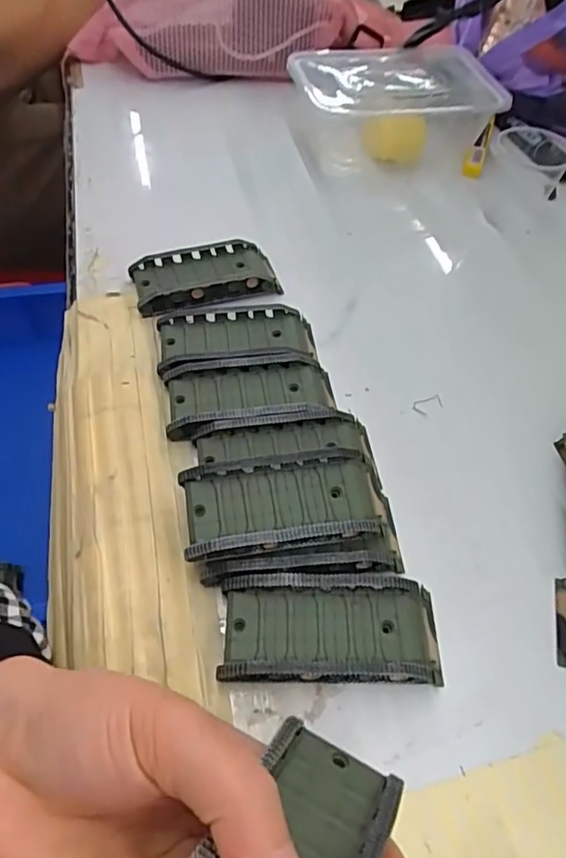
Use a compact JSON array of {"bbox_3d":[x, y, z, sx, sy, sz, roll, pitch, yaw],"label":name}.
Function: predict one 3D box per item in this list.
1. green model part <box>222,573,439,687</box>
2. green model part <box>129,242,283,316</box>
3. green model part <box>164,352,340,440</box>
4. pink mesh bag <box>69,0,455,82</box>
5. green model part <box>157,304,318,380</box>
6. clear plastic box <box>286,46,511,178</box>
[{"bbox_3d":[0.023,0.090,0.262,0.096,0.020,0.045,2,54,-3],"label":"green model part"},{"bbox_3d":[-0.053,-0.104,0.398,0.095,0.016,0.046,-13,56,-14],"label":"green model part"},{"bbox_3d":[-0.018,-0.022,0.339,0.097,0.017,0.043,-6,54,-9],"label":"green model part"},{"bbox_3d":[-0.022,-0.412,0.578,0.347,0.092,0.089,-4,54,-7],"label":"pink mesh bag"},{"bbox_3d":[-0.028,-0.056,0.364,0.096,0.015,0.048,-5,54,-8],"label":"green model part"},{"bbox_3d":[0.095,-0.282,0.513,0.175,0.065,0.105,-2,54,-6],"label":"clear plastic box"}]

